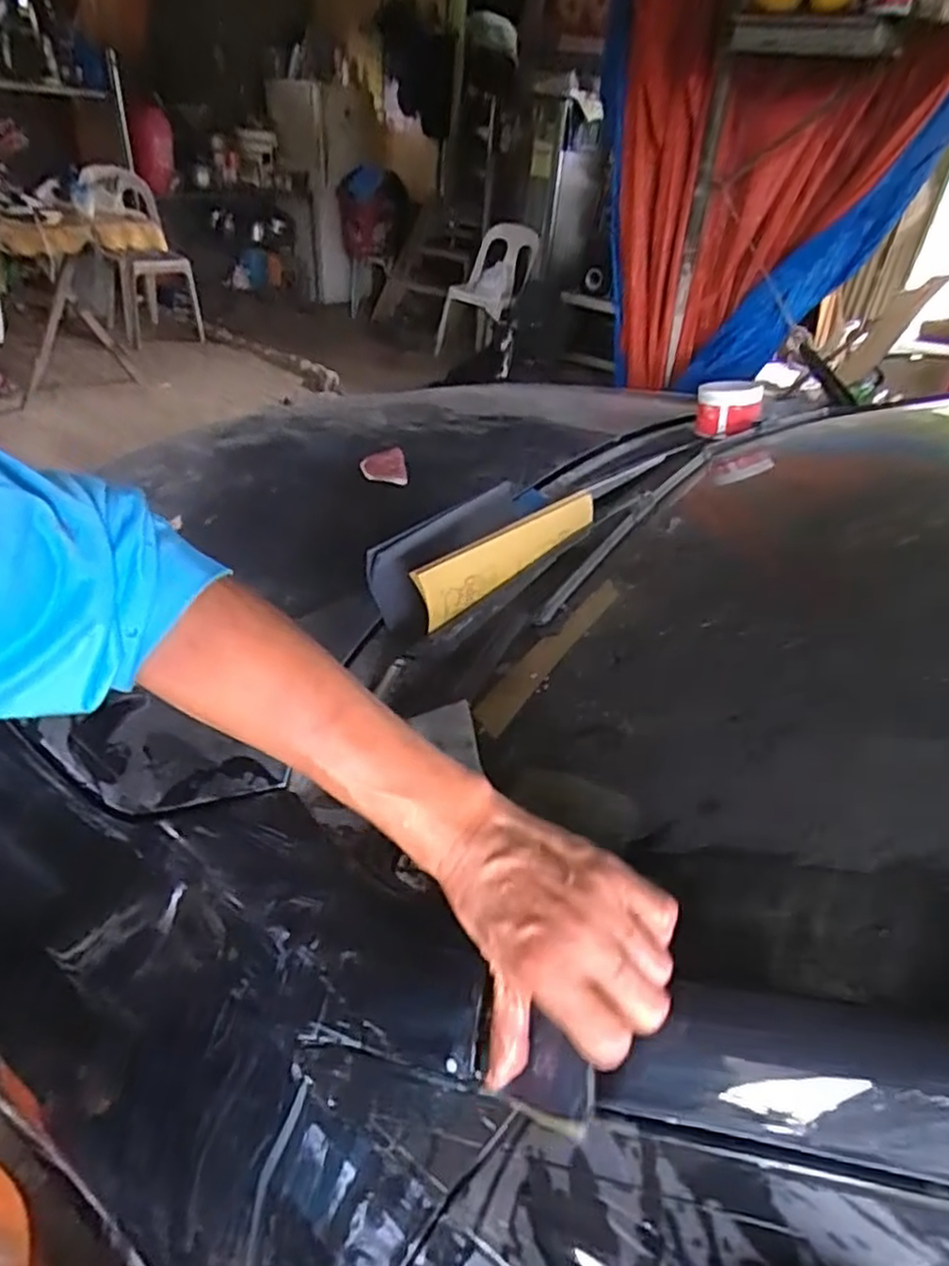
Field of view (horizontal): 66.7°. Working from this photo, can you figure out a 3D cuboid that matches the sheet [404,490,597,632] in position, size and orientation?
[{"bbox_3d":[0.045,-0.086,0.765,0.014,0.057,0.271,3,26,45],"label":"sheet"}]

